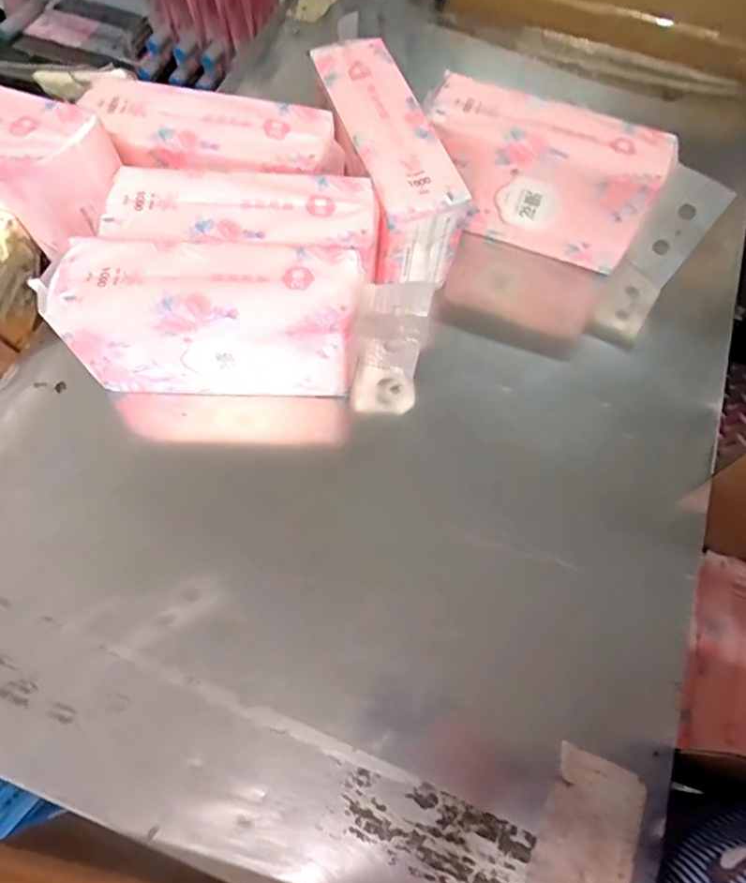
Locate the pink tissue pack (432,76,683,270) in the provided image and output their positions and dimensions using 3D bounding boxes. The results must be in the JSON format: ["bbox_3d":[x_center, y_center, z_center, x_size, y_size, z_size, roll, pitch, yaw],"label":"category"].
[{"bbox_3d":[0.187,-0.299,0.653,0.260,0.119,0.096,17,66,5],"label":"pink tissue pack"}]

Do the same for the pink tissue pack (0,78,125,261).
[{"bbox_3d":[-0.365,-0.283,0.550,0.248,0.078,0.103,29,68,10],"label":"pink tissue pack"}]

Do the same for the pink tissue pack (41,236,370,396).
[{"bbox_3d":[-0.142,-0.115,0.546,0.259,0.121,0.087,1,66,-2],"label":"pink tissue pack"}]

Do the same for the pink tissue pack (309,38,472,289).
[{"bbox_3d":[0.012,-0.304,0.639,0.089,0.112,0.254,-18,68,-10],"label":"pink tissue pack"}]

